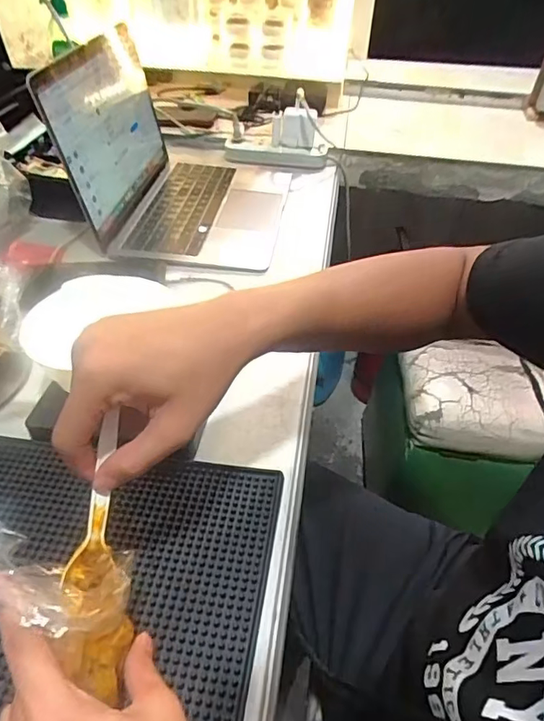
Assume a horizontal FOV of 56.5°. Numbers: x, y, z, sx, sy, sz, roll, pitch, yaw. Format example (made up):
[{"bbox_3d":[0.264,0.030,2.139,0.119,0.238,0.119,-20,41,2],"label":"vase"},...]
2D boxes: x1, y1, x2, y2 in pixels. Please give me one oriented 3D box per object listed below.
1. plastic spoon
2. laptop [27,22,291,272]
[{"bbox_3d":[-0.102,0.086,0.299,0.026,0.012,0.109,6,85,4],"label":"plastic spoon"},{"bbox_3d":[-0.117,-0.301,0.703,0.261,0.214,0.311,4,44,2],"label":"laptop"}]

